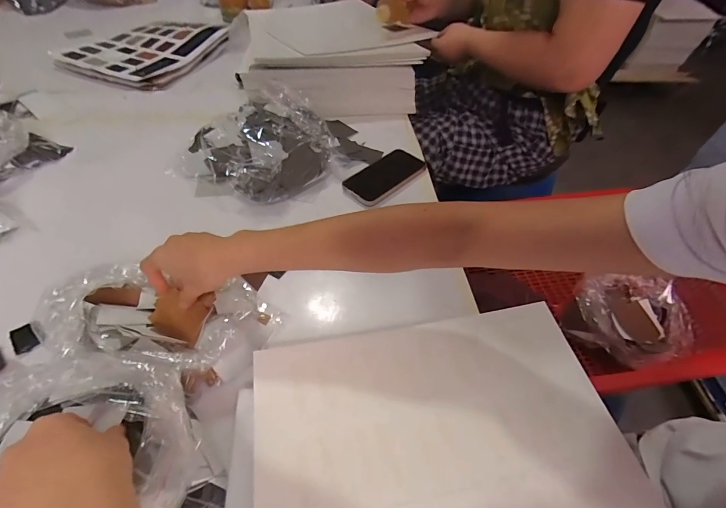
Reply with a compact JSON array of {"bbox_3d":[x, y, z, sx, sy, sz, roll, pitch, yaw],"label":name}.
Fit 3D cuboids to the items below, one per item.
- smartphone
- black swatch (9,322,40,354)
[{"bbox_3d":[0.039,-0.142,0.640,0.082,0.014,0.156,38,58,25],"label":"smartphone"},{"bbox_3d":[-0.427,0.107,0.446,0.040,0.004,0.023,42,52,20],"label":"black swatch"}]

